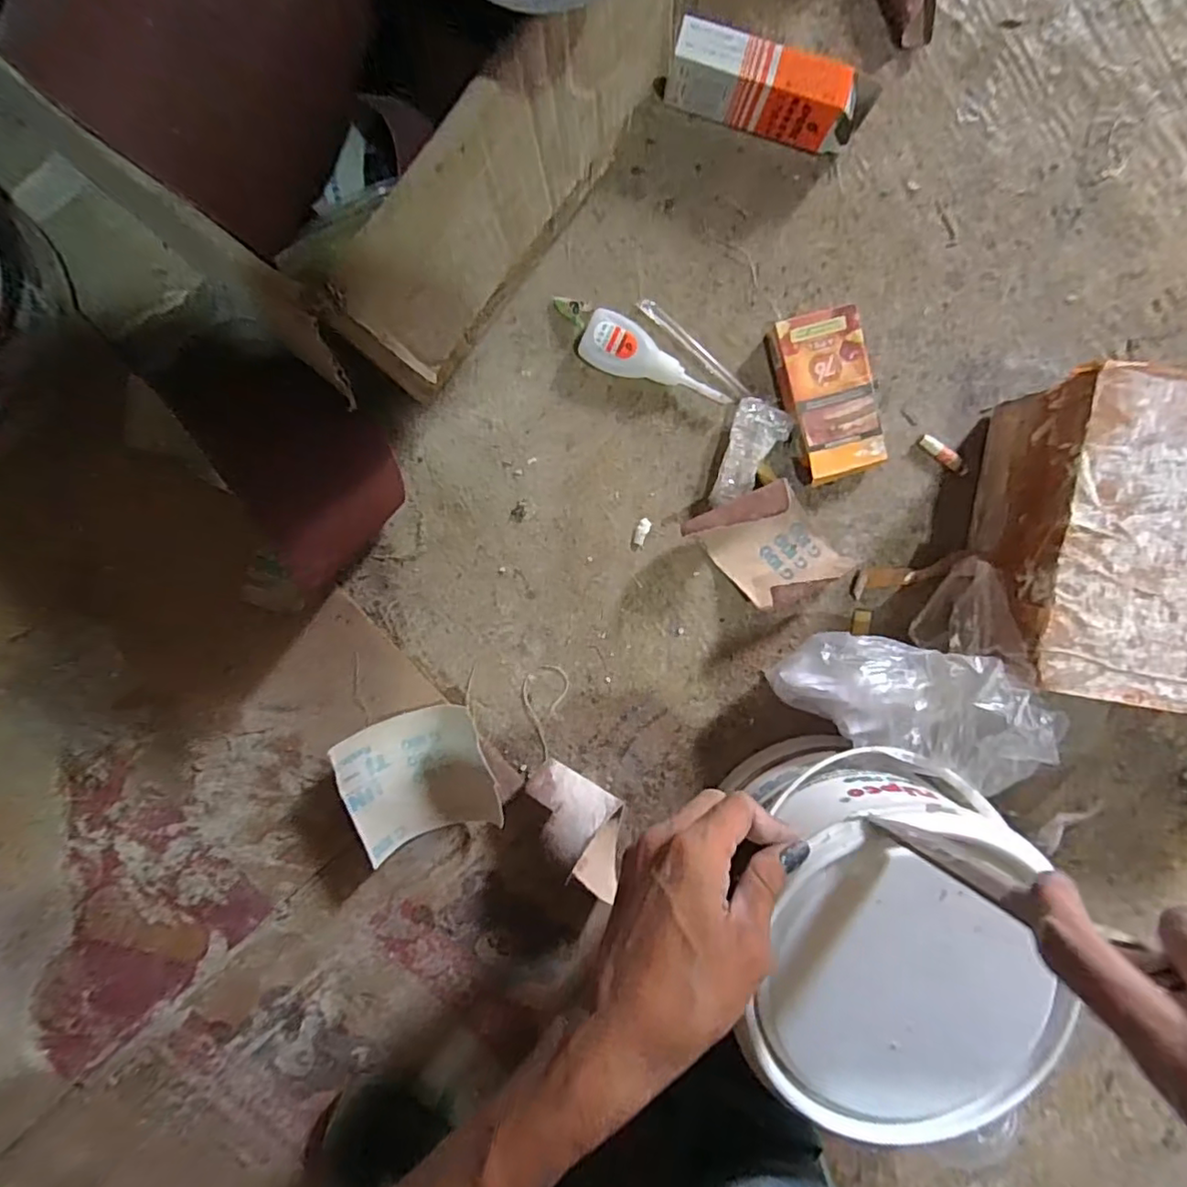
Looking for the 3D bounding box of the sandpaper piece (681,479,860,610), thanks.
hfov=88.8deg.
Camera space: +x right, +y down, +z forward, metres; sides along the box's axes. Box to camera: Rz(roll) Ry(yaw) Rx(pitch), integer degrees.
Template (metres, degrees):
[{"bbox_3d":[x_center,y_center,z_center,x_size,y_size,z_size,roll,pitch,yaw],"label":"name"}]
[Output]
[{"bbox_3d":[0.117,-0.028,0.388,0.075,0.043,0.094,-37,97,1],"label":"sandpaper piece"}]

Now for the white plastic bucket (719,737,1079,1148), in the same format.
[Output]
[{"bbox_3d":[0.152,0.189,0.358,0.148,0.120,0.174,-12,97,-2],"label":"white plastic bucket"}]

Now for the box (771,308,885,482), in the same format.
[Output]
[{"bbox_3d":[0.153,-0.128,0.393,0.058,0.018,0.103,-20,97,-1],"label":"box"}]

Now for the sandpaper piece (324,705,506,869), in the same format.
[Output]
[{"bbox_3d":[-0.109,0.121,0.391,0.088,0.029,0.089,-16,97,-2],"label":"sandpaper piece"}]

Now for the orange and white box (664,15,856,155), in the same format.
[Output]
[{"bbox_3d":[0.103,-0.301,0.364,0.114,0.039,0.027,16,95,-5],"label":"orange and white box"}]

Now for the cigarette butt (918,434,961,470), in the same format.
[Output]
[{"bbox_3d":[0.231,-0.094,0.403,0.032,0.006,0.009,33,93,-6],"label":"cigarette butt"}]

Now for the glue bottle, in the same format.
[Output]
[{"bbox_3d":[0.040,-0.145,0.388,0.100,0.015,0.033,25,94,-6],"label":"glue bottle"}]

